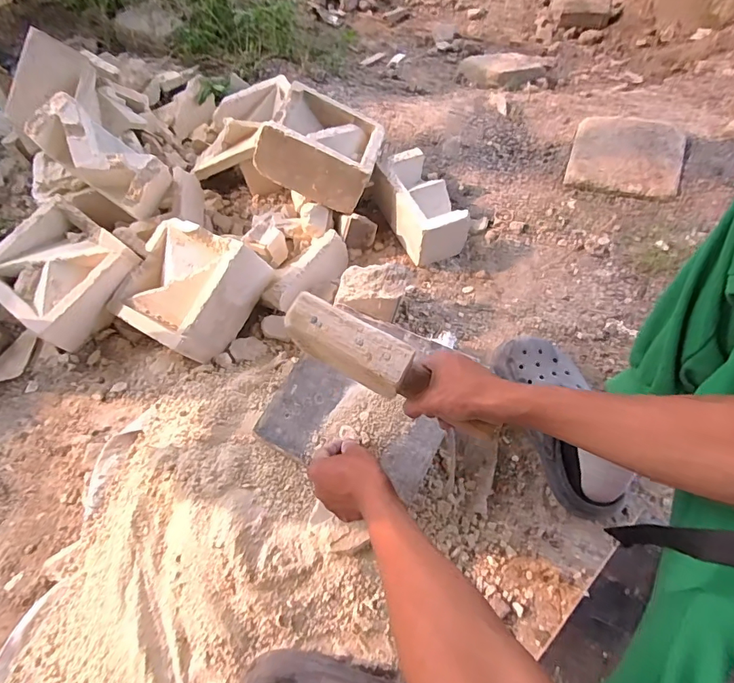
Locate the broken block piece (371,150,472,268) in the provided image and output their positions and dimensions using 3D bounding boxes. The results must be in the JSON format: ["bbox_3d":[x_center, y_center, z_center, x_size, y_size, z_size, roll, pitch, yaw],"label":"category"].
[{"bbox_3d":[0.107,-0.273,0.868,0.126,0.099,0.209,-23,64,-10],"label":"broken block piece"}]

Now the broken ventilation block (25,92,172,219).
[{"bbox_3d":[-0.465,-0.328,0.805,0.214,0.112,0.112,32,63,-12],"label":"broken ventilation block"}]

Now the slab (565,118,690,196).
[{"bbox_3d":[0.522,-0.377,0.899,0.204,0.043,0.190,19,64,11],"label":"slab"}]

